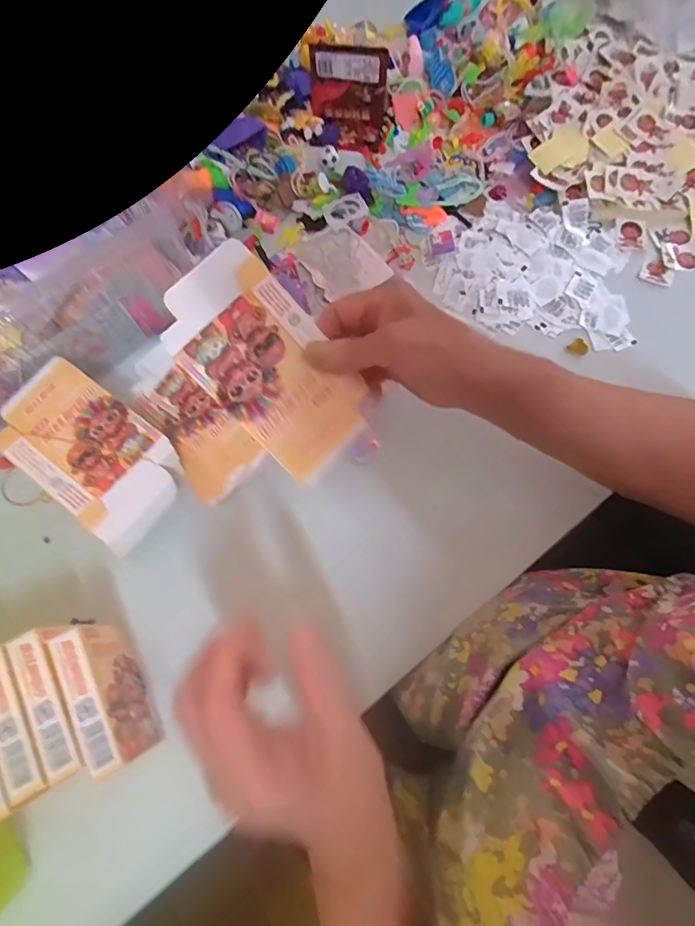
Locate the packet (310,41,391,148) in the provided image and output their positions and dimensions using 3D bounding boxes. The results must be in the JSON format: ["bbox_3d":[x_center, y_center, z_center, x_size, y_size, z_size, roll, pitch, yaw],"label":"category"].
[{"bbox_3d":[0.001,-0.384,0.475,0.078,0.081,0.020,13,60,7],"label":"packet"}]

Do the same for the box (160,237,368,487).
[{"bbox_3d":[-0.050,-0.063,0.297,0.080,0.005,0.146,-47,106,-11],"label":"box"}]

